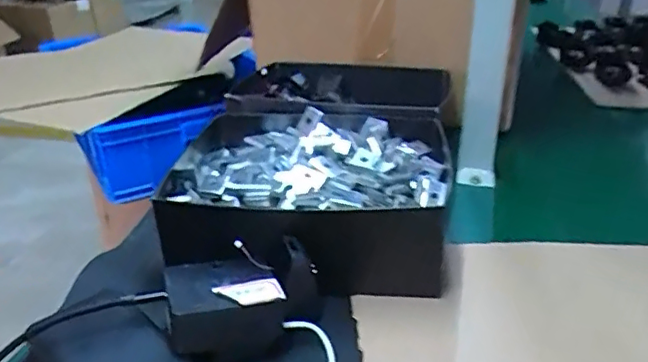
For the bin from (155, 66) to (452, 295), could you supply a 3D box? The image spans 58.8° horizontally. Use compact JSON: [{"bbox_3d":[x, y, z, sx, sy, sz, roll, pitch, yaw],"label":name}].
[{"bbox_3d":[-0.008,-0.006,0.565,0.241,0.097,0.283,0,27,7],"label":"bin"}]

